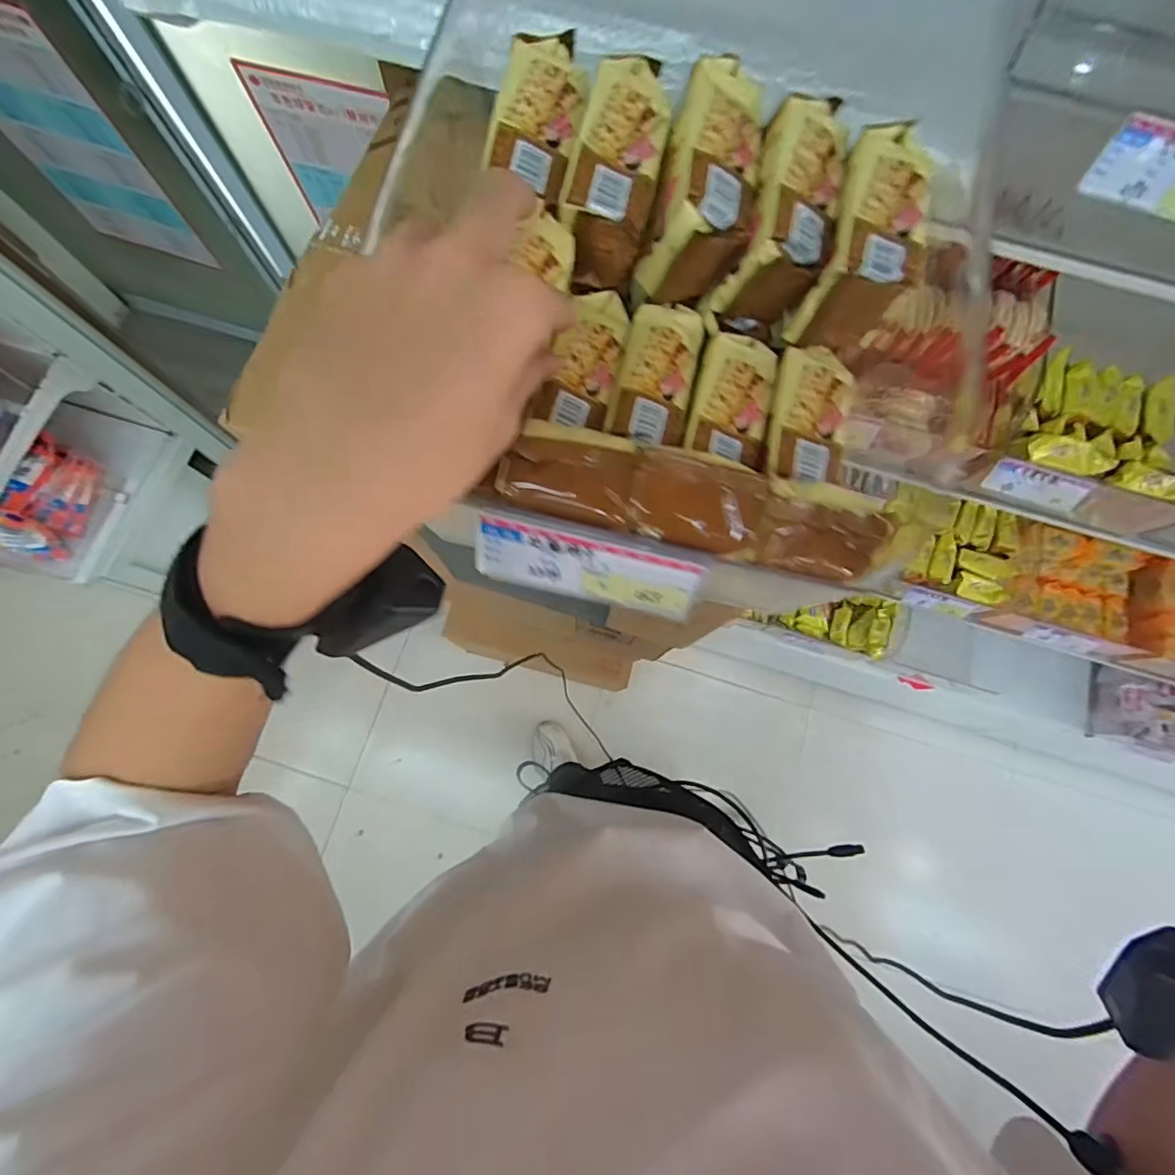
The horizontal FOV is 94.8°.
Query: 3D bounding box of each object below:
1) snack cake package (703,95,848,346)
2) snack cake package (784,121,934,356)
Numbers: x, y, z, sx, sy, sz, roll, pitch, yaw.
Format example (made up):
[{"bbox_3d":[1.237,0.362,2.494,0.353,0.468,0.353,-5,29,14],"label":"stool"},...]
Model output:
[{"bbox_3d":[0.105,-0.194,0.293,0.047,0.075,0.088,18,77,3],"label":"snack cake package"},{"bbox_3d":[0.146,-0.180,0.286,0.044,0.056,0.090,19,77,4],"label":"snack cake package"}]

